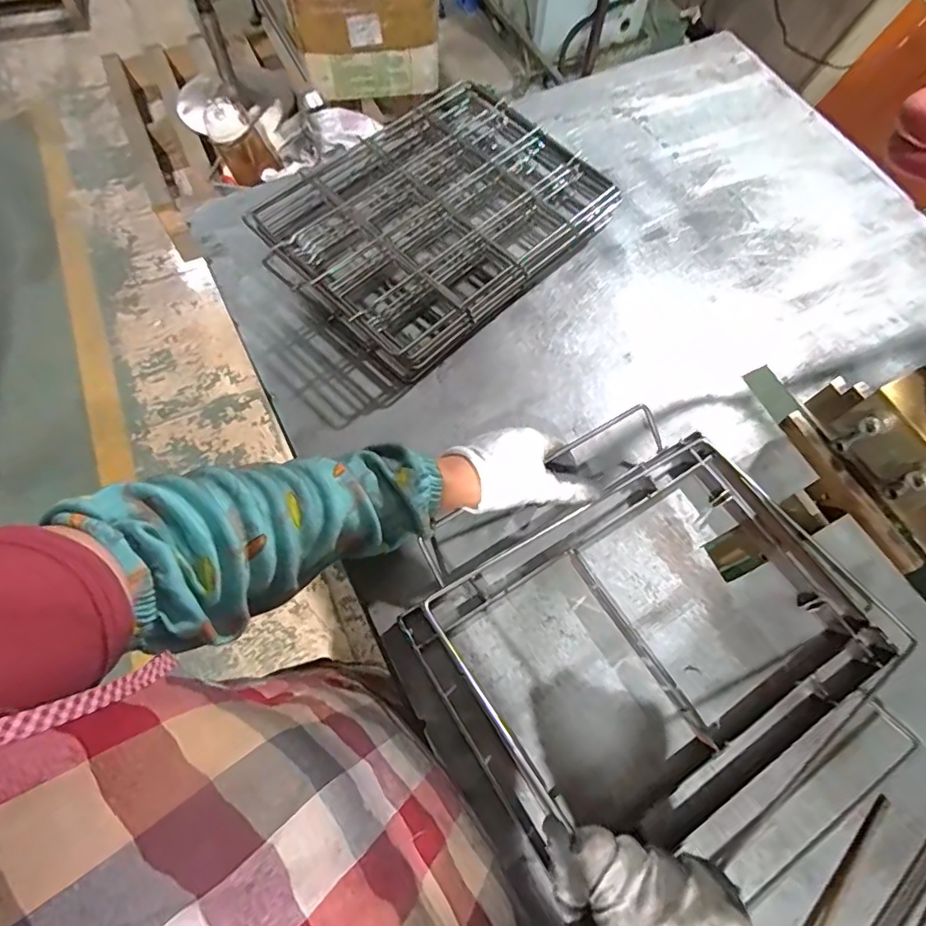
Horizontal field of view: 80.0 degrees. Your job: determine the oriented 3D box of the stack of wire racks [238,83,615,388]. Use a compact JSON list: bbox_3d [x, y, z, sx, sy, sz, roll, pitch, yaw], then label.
[{"bbox_3d":[-0.020,-0.261,0.592,0.324,0.058,0.232,-41,73,-18],"label":"stack of wire racks"}]

